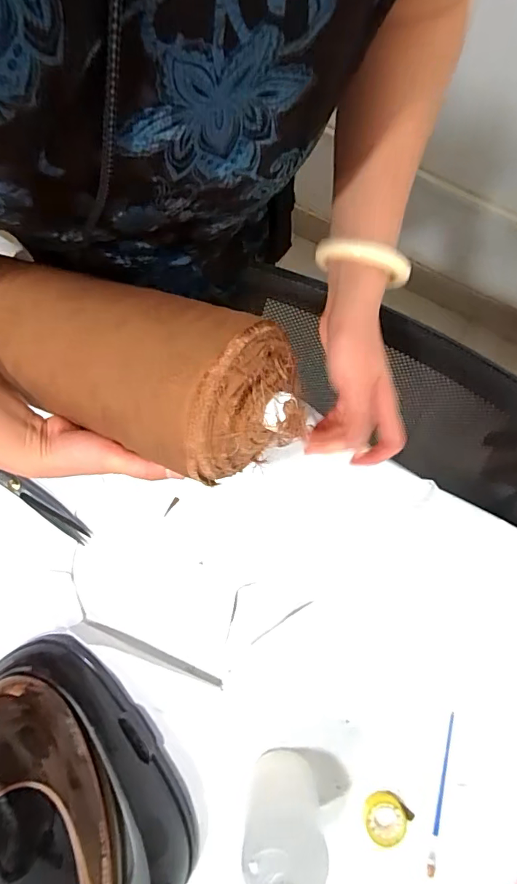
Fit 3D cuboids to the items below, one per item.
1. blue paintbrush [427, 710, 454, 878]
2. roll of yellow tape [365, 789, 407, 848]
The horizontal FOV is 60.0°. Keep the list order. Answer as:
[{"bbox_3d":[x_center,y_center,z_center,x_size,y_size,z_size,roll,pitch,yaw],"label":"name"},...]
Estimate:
[{"bbox_3d":[0.205,0.391,0.501,0.009,0.009,0.162,13,80,4],"label":"blue paintbrush"},{"bbox_3d":[0.139,0.413,0.491,0.041,0.013,0.045,0,79,1],"label":"roll of yellow tape"}]

